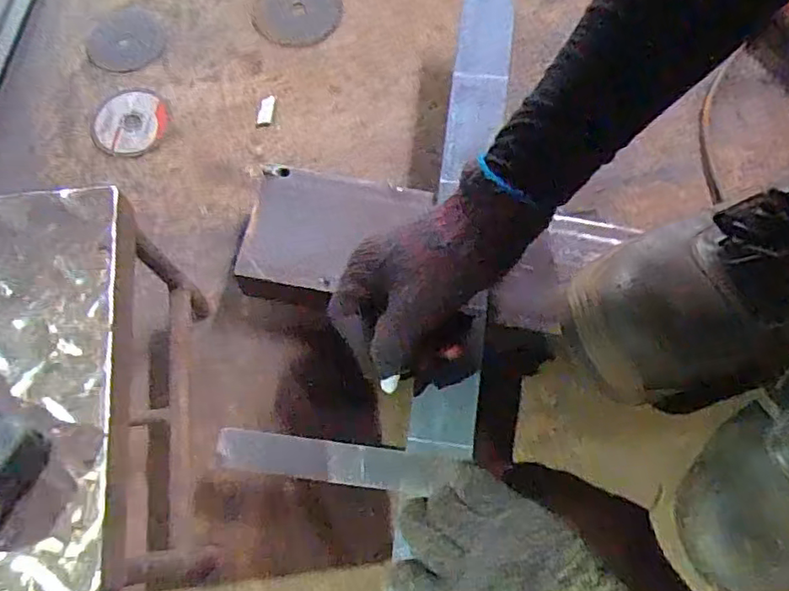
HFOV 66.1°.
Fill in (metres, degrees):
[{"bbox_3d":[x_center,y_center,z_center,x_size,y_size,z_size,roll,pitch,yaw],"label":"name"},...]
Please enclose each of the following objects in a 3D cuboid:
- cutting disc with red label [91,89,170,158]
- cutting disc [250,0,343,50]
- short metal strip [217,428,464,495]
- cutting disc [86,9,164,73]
[{"bbox_3d":[-0.250,-0.165,0.572,0.071,0.008,0.067,0,70,1],"label":"cutting disc with red label"},{"bbox_3d":[-0.100,-0.295,0.620,0.090,0.005,0.094,0,70,1],"label":"cutting disc"},{"bbox_3d":[-0.045,0.112,0.412,0.145,0.004,0.026,9,69,-3],"label":"short metal strip"},{"bbox_3d":[-0.270,-0.259,0.611,0.074,0.004,0.074,1,72,-2],"label":"cutting disc"}]

